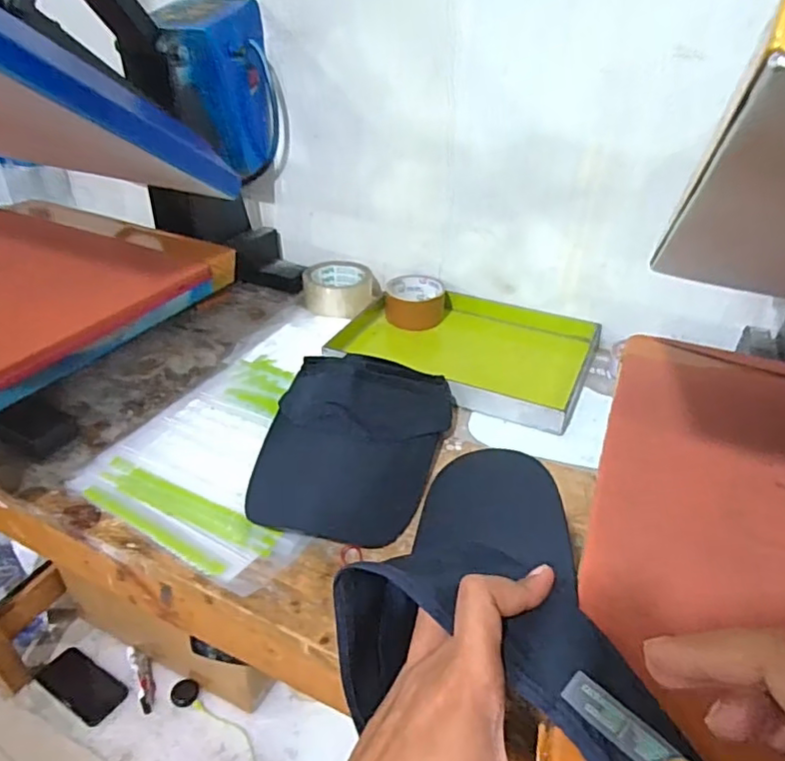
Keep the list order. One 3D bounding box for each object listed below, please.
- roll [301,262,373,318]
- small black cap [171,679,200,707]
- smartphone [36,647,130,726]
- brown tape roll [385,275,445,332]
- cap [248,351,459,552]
[{"bbox_3d":[-0.080,-0.142,0.886,0.099,0.056,0.095,1,35,-1],"label":"roll"},{"bbox_3d":[-0.383,0.578,1.095,0.048,0.007,0.047,14,37,-11],"label":"small black cap"},{"bbox_3d":[-0.579,0.566,1.100,0.190,0.007,0.080,15,45,28],"label":"smartphone"},{"bbox_3d":[0.035,-0.111,0.850,0.090,0.051,0.072,2,35,1],"label":"brown tape roll"},{"bbox_3d":[-0.036,0.041,0.580,0.186,0.092,0.214,7,35,8],"label":"cap"}]

